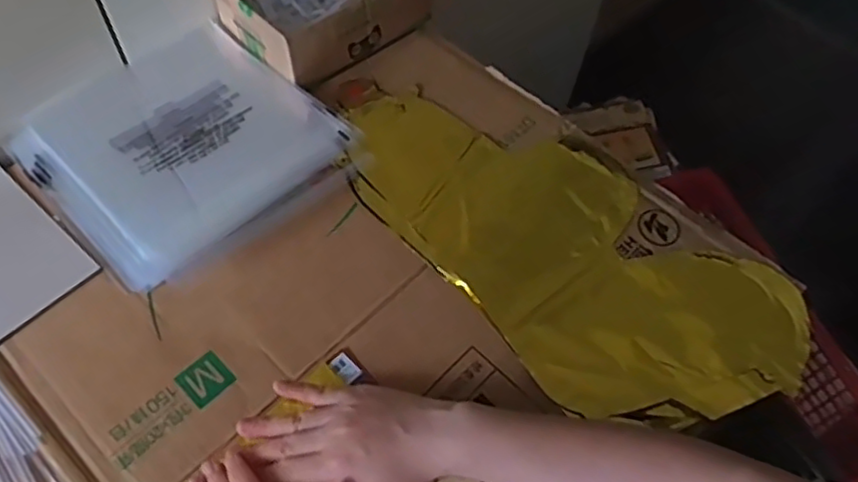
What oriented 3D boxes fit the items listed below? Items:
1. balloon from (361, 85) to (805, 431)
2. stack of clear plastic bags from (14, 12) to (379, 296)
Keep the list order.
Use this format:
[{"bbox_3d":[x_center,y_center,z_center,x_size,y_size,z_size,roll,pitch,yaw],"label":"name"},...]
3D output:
[{"bbox_3d":[0.110,-0.002,0.562,0.402,0.016,0.205,38,63,17],"label":"balloon"},{"bbox_3d":[-0.218,-0.087,0.602,0.239,0.021,0.229,40,64,19],"label":"stack of clear plastic bags"}]

